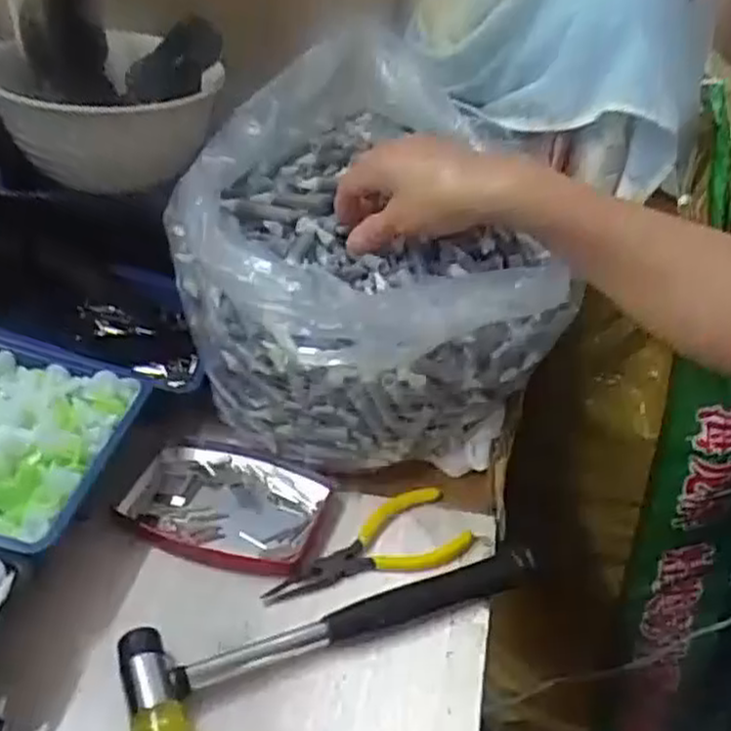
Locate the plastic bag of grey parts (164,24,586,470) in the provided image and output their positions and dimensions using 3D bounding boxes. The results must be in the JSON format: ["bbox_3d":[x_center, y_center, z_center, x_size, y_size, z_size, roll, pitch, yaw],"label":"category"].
[{"bbox_3d":[-0.007,-0.084,0.520,0.224,0.192,0.256,-7,38,-15],"label":"plastic bag of grey parts"}]

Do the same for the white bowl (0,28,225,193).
[{"bbox_3d":[-0.166,-0.185,0.554,0.148,0.077,0.154,3,37,-2],"label":"white bowl"}]

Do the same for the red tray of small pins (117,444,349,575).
[{"bbox_3d":[-0.087,0.086,0.476,0.122,0.019,0.084,15,38,13],"label":"red tray of small pins"}]

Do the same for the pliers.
[{"bbox_3d":[-0.002,0.105,0.461,0.123,0.012,0.052,-7,39,-16],"label":"pliers"}]

